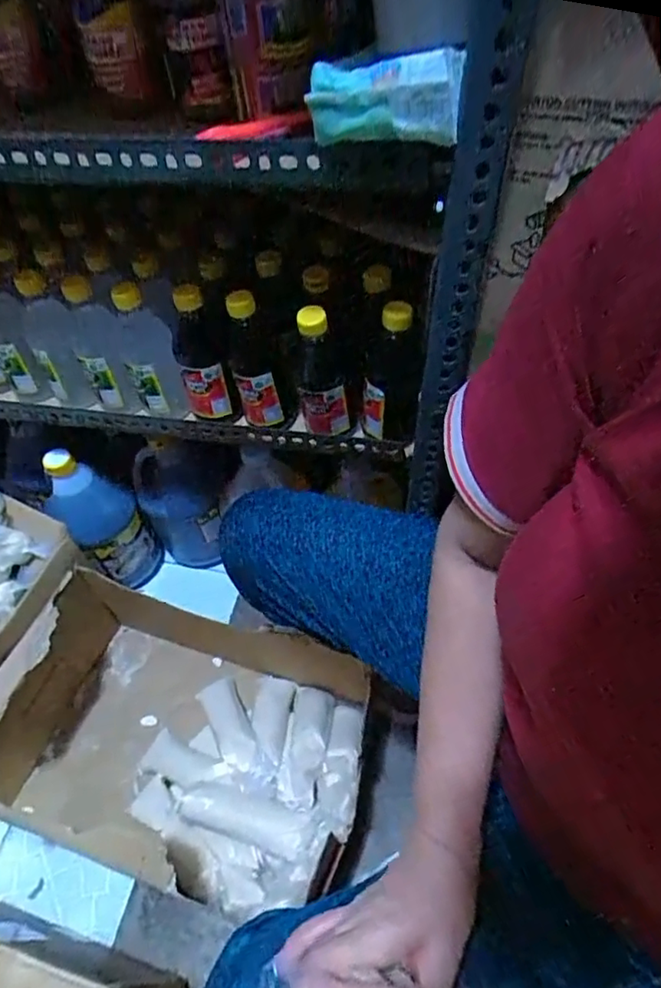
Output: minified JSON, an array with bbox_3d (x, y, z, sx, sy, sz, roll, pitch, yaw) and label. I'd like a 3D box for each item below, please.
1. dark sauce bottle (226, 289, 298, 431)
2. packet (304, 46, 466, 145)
[{"bbox_3d":[-0.079,-0.144,0.661,0.063,0.162,0.051,-16,53,-8],"label":"dark sauce bottle"},{"bbox_3d":[0.036,-0.268,0.398,0.100,0.048,0.033,9,54,11],"label":"packet"}]

